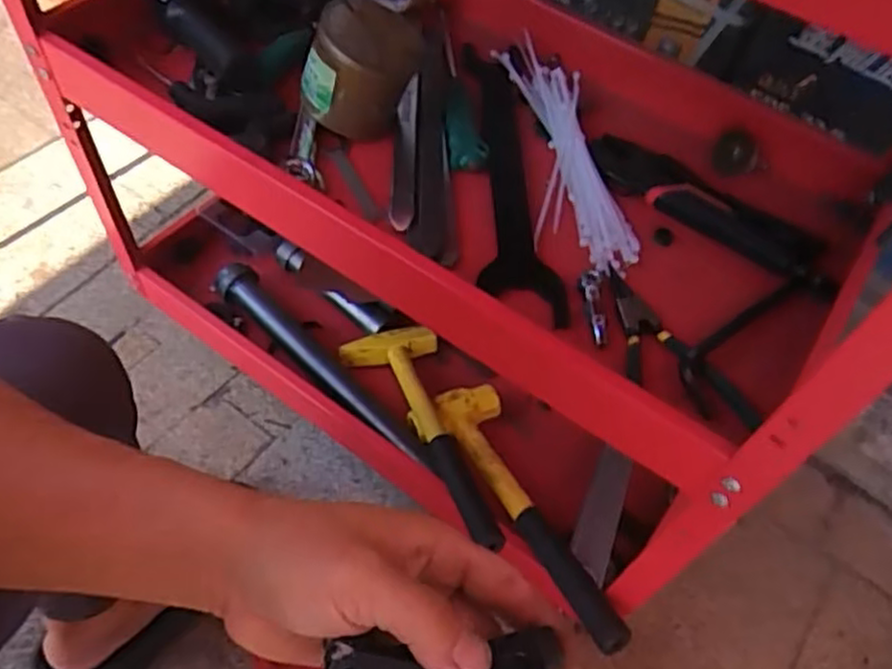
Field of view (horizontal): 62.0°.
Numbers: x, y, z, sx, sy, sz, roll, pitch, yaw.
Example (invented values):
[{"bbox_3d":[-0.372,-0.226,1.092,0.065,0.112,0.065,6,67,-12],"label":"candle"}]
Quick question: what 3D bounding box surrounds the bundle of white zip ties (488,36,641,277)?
[{"bbox_3d":[0.104,-0.166,0.666,0.088,0.027,0.279,0,55,-8],"label":"bundle of white zip ties"}]

